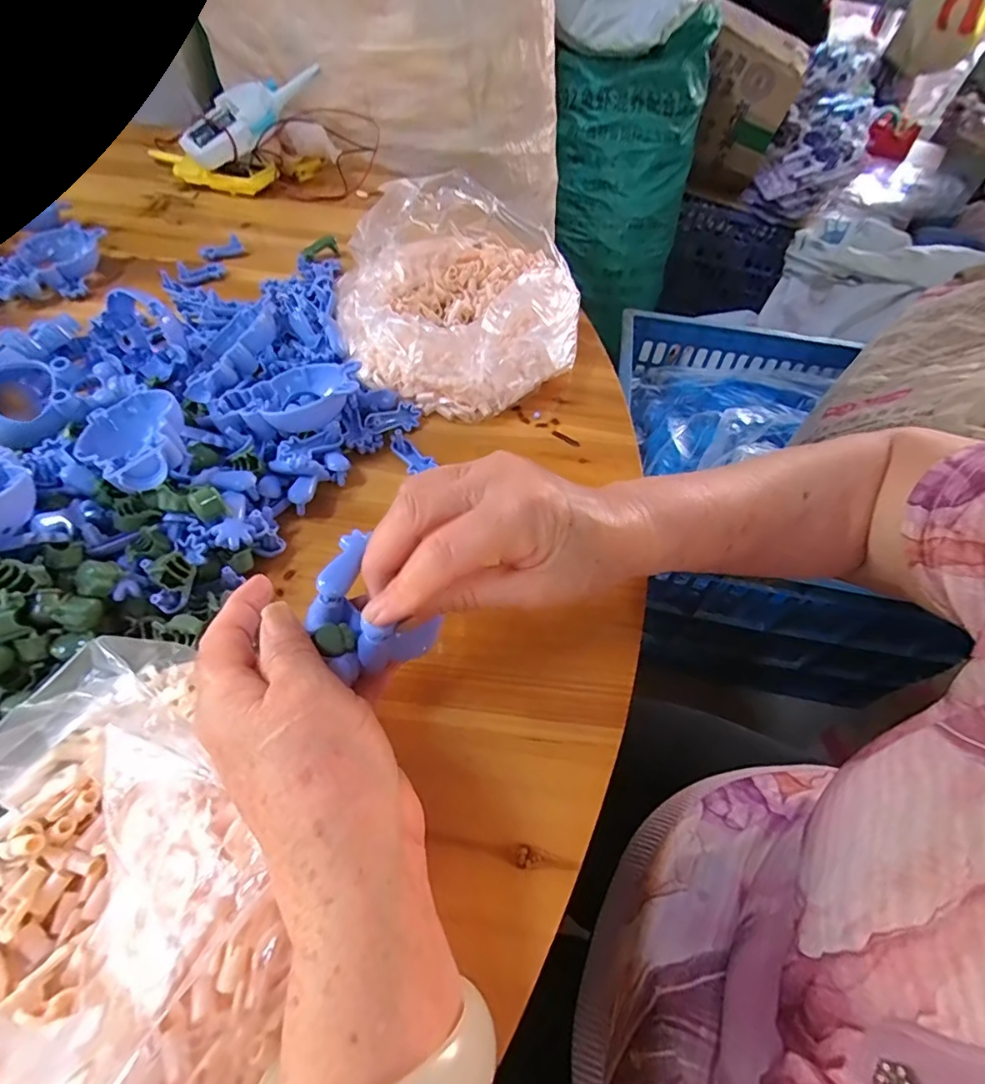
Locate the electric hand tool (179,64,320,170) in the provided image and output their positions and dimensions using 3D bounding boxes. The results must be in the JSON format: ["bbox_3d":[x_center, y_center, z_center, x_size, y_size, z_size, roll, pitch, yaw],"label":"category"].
[{"bbox_3d":[-0.258,-0.466,0.562,0.168,0.029,0.059,-44,66,-8],"label":"electric hand tool"}]

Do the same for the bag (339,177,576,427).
[{"bbox_3d":[-0.018,-0.199,0.410,0.177,0.071,0.215,9,54,3],"label":"bag"}]

